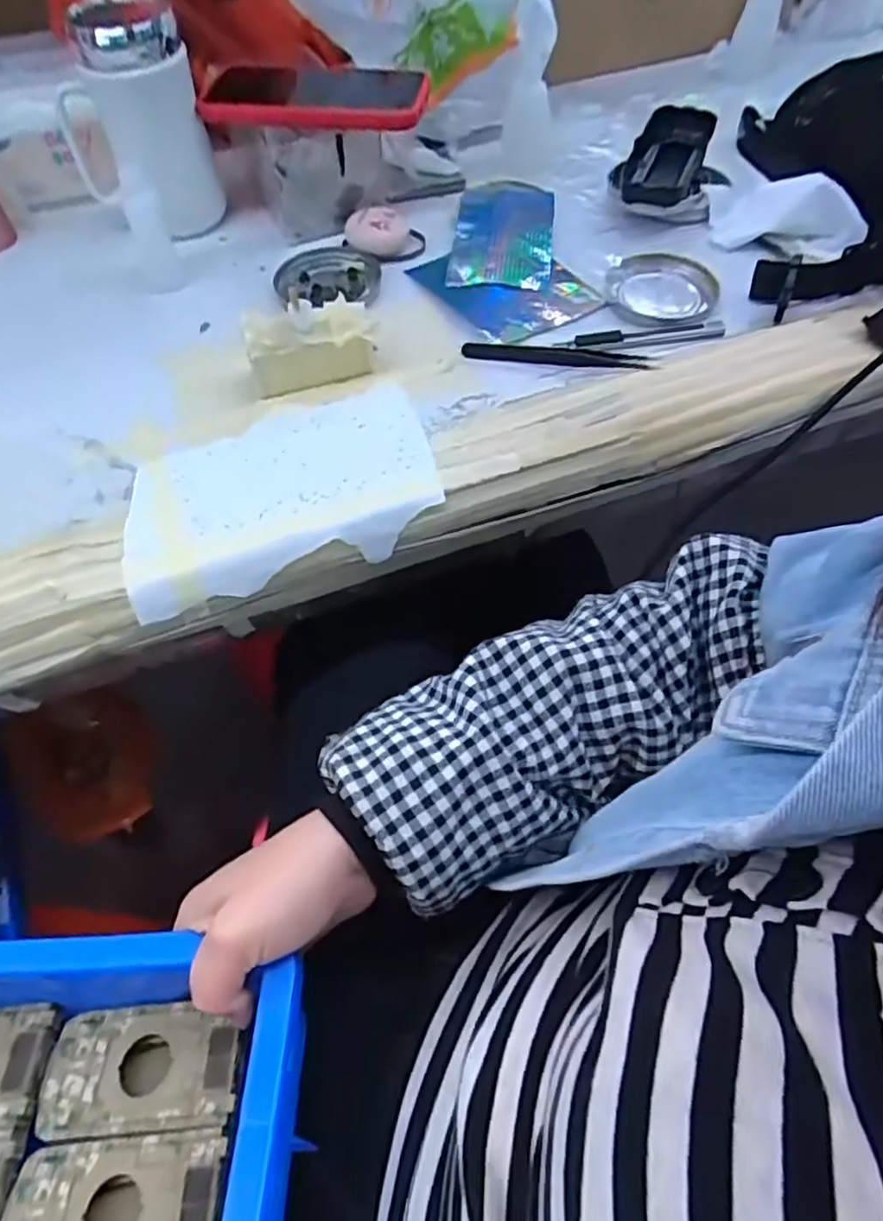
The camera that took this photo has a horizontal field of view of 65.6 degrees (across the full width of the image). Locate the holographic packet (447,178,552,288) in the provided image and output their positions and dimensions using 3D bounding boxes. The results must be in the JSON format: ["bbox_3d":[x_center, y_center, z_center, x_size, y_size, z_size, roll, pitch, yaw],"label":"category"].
[{"bbox_3d":[0.050,-0.306,0.556,0.079,0.014,0.149,-1,59,12],"label":"holographic packet"}]

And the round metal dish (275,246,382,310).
[{"bbox_3d":[-0.088,-0.261,0.527,0.078,0.016,0.074,-5,59,9],"label":"round metal dish"}]

